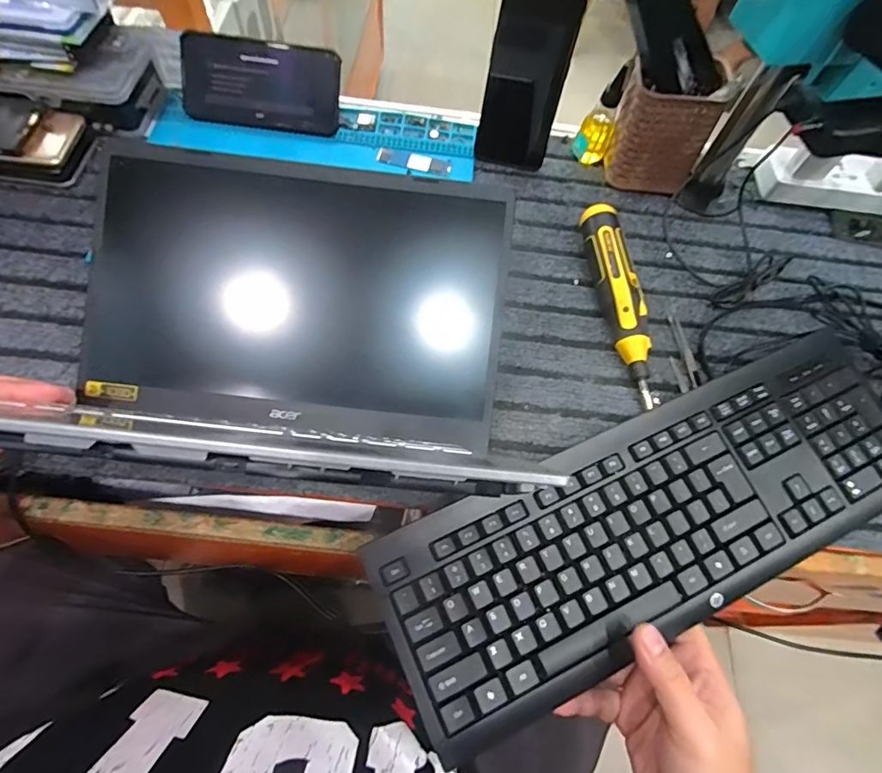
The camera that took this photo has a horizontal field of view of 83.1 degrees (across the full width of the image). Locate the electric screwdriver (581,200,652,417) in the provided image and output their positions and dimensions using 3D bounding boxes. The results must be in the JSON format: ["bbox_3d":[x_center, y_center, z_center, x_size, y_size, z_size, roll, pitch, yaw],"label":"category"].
[{"bbox_3d":[0.165,-0.076,0.459,0.033,0.035,0.193,-8,74,-7],"label":"electric screwdriver"}]

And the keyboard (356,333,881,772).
[{"bbox_3d":[0.167,0.097,0.373,0.431,0.032,0.140,-23,64,-11],"label":"keyboard"}]

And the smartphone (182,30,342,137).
[{"bbox_3d":[-0.186,-0.312,0.521,0.161,0.078,0.012,5,27,-5],"label":"smartphone"}]

